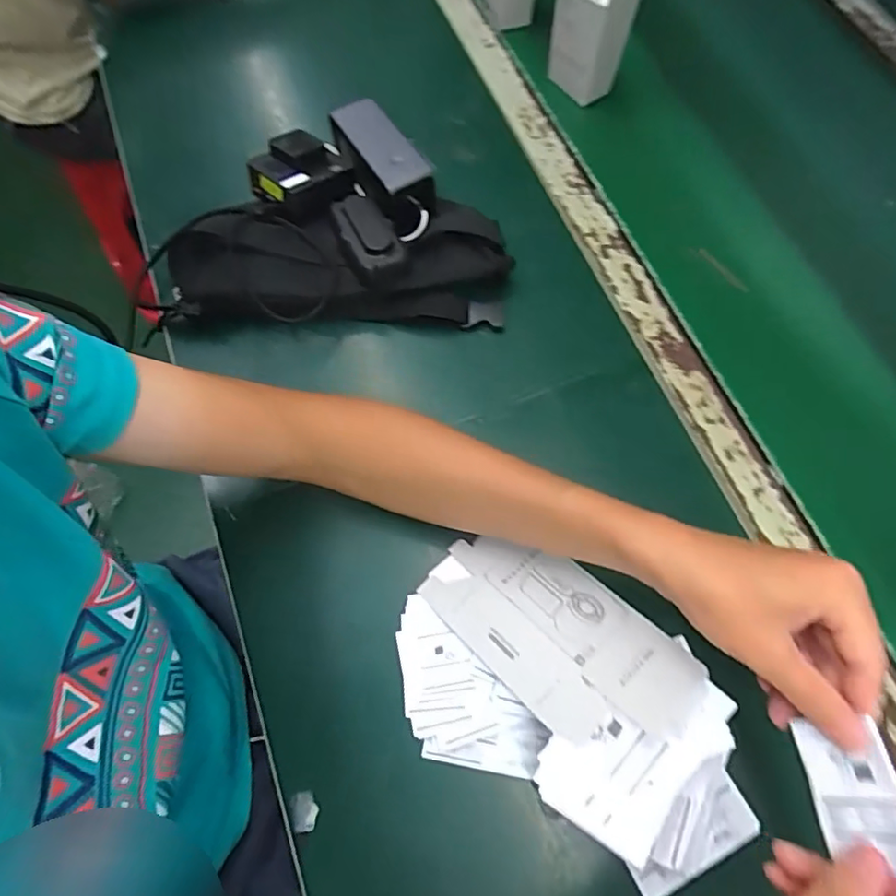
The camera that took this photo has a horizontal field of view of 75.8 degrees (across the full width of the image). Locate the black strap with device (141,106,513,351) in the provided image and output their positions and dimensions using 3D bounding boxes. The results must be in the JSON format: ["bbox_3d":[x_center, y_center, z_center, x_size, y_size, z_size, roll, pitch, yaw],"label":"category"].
[{"bbox_3d":[-0.108,-0.215,0.553,0.314,0.075,0.219,-6,70,4],"label":"black strap with device"}]

